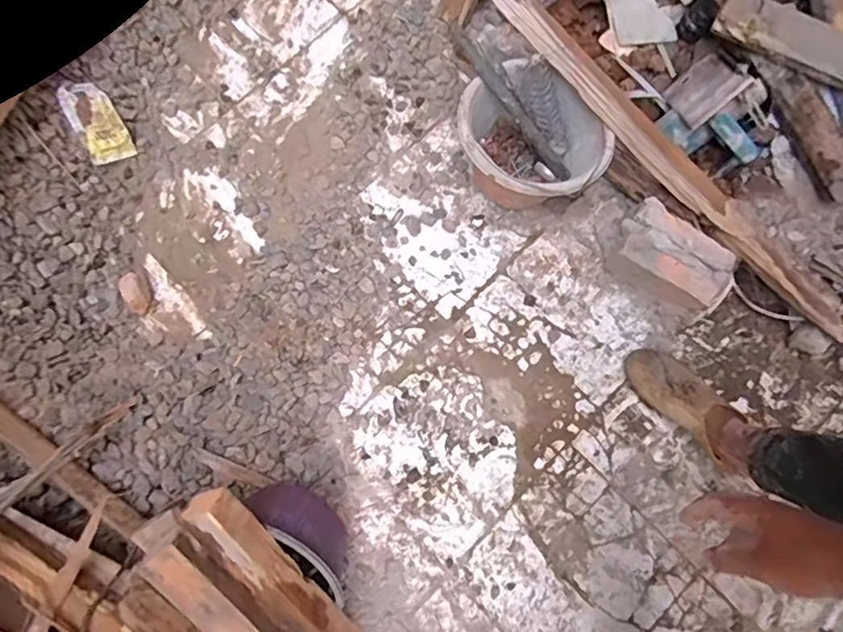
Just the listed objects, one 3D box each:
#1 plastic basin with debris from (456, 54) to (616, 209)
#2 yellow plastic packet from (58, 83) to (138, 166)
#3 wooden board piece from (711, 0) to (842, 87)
[{"bbox_3d":[0.185,-0.292,0.963,0.248,0.185,0.226,0,79,-1],"label":"plastic basin with debris"},{"bbox_3d":[-0.594,-0.355,1.002,0.082,0.014,0.149,-30,94,-37],"label":"yellow plastic packet"},{"bbox_3d":[0.662,-0.387,0.836,0.417,0.070,0.027,27,44,5],"label":"wooden board piece"}]

